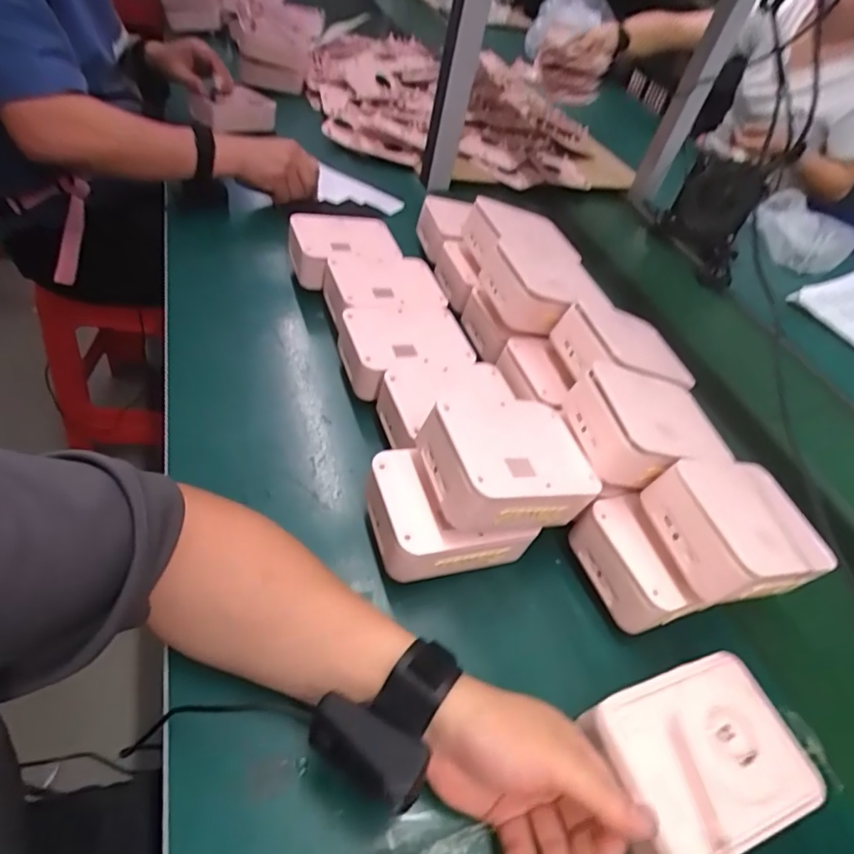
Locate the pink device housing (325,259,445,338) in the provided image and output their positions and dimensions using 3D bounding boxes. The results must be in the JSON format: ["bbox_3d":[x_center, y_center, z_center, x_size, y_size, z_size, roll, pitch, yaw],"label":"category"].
[{"bbox_3d":[-0.051,-0.159,0.629,0.133,0.041,0.121,-7,50,-20],"label":"pink device housing"}]

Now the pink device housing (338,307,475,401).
[{"bbox_3d":[-0.024,-0.078,0.582,0.133,0.059,0.104,-9,51,-21],"label":"pink device housing"}]

